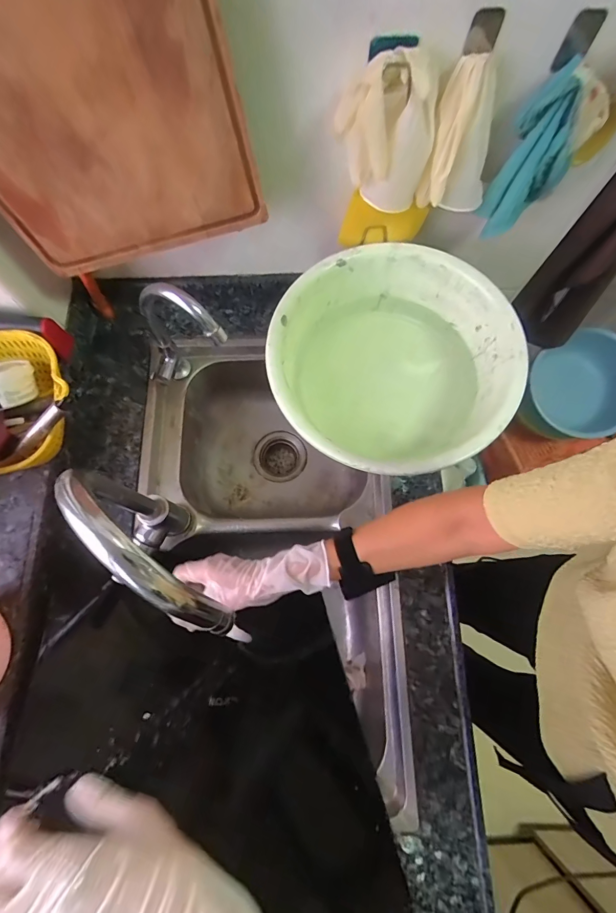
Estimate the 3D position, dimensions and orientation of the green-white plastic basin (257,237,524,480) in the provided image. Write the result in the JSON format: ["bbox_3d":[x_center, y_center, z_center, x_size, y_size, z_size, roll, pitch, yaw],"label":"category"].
[{"bbox_3d":[0.113,-0.125,0.568,0.319,0.133,0.316,0,73,-2],"label":"green-white plastic basin"}]

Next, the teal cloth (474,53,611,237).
[{"bbox_3d":[0.268,-0.344,0.455,0.081,0.161,0.031,16,57,-4],"label":"teal cloth"}]

